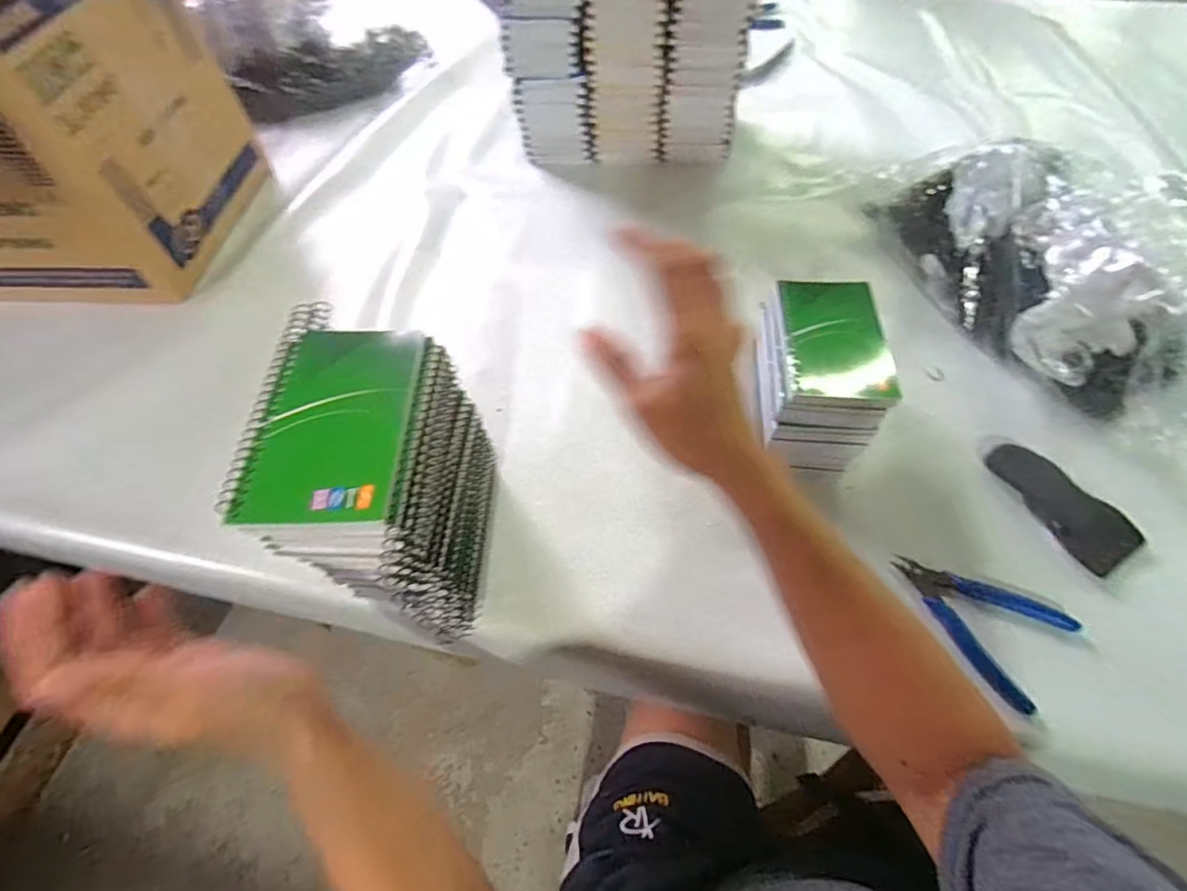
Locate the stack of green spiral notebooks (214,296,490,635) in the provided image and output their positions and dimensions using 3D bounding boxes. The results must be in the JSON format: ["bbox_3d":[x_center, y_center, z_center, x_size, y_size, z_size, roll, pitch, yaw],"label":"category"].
[{"bbox_3d":[-0.140,0.028,0.391,0.094,0.195,0.135,1,59,4],"label":"stack of green spiral notebooks"}]

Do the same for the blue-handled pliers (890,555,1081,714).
[{"bbox_3d":[0.302,0.122,0.417,0.083,0.010,0.123,-25,60,-12],"label":"blue-handled pliers"}]

